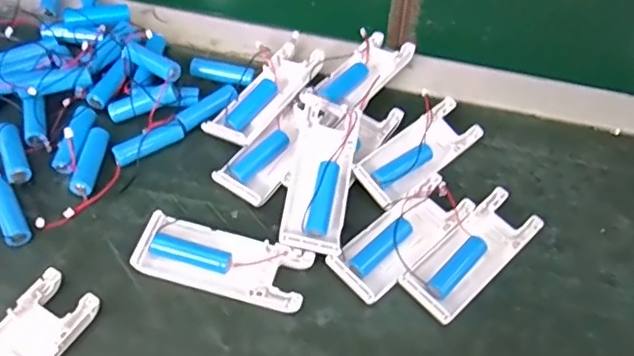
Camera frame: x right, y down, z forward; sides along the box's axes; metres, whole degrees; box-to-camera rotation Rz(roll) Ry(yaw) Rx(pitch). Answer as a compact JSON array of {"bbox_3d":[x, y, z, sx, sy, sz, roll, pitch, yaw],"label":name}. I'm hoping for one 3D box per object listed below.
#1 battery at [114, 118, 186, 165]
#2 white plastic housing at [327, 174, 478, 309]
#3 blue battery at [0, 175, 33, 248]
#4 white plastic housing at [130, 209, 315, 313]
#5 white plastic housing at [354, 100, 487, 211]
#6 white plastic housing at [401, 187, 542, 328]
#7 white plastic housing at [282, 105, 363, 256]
[{"bbox_3d":[-0.118,-0.025,0.398,0.050,0.015,0.012,-29,61,-23],"label":"battery"},{"bbox_3d":[0.056,0.036,0.369,0.103,0.014,0.039,-36,64,-26],"label":"white plastic housing"},{"bbox_3d":[-0.197,0.020,0.356,0.016,0.015,0.048,-29,61,-23],"label":"blue battery"},{"bbox_3d":[-0.058,0.052,0.348,0.103,0.014,0.039,13,54,5],"label":"white plastic housing"},{"bbox_3d":[0.073,-0.018,0.407,0.105,0.017,0.038,-35,64,-26],"label":"white plastic housing"},{"bbox_3d":[0.101,0.049,0.366,0.102,0.013,0.039,-36,64,-26],"label":"white plastic housing"},{"bbox_3d":[0.003,-0.003,0.374,0.040,0.018,0.106,9,66,2],"label":"white plastic housing"}]

